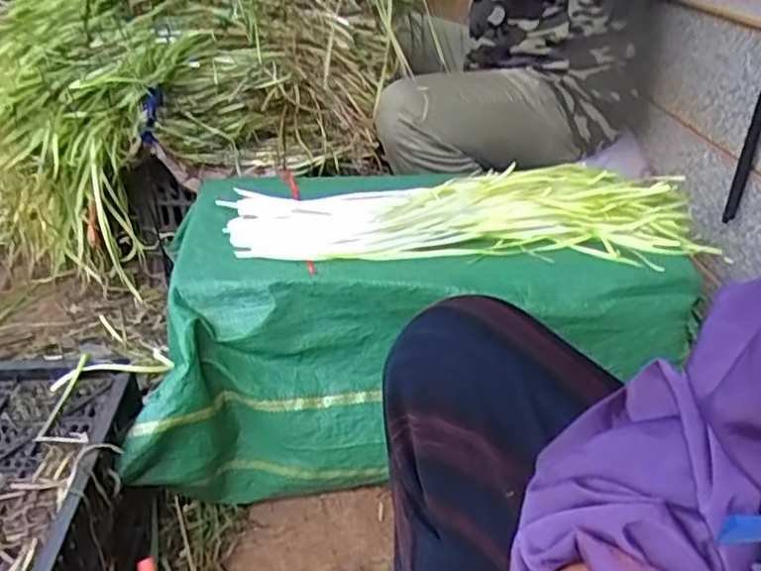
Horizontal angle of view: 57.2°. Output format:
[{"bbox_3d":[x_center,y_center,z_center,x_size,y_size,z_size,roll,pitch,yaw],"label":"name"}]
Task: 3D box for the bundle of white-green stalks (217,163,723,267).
[{"bbox_3d":[0.117,-0.110,0.975,0.645,0.047,0.246,0,30,-1],"label":"bundle of white-green stalks"}]

